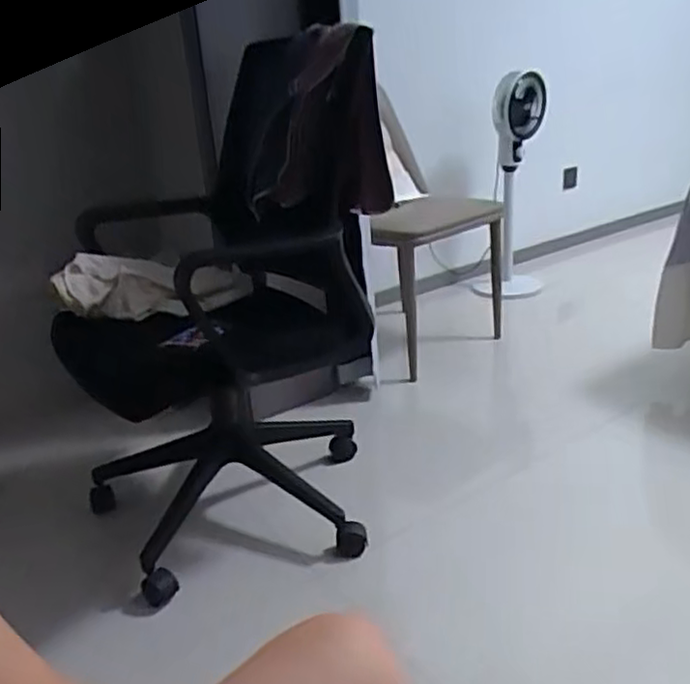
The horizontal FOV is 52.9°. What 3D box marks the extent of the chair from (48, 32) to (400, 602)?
[{"bbox_3d":[-0.244,-0.076,1.289,0.531,0.848,0.539,-16,24,-25],"label":"chair"}]

